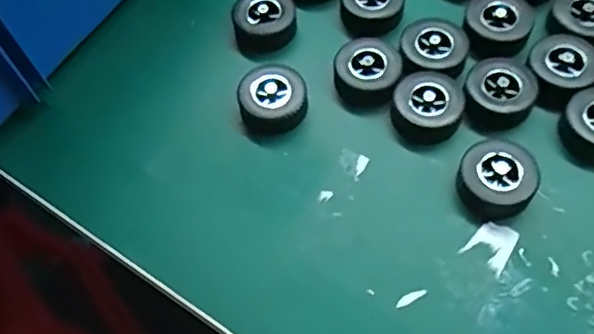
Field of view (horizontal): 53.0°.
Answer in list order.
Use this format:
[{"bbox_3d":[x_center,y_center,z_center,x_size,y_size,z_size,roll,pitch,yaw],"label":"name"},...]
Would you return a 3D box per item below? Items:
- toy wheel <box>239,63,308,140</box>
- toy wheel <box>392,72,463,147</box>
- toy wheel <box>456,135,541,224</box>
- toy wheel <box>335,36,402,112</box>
[{"bbox_3d":[-0.013,-0.038,0.335,0.036,0.020,0.038,-2,59,3],"label":"toy wheel"},{"bbox_3d":[0.072,-0.034,0.327,0.037,0.019,0.034,-2,59,3],"label":"toy wheel"},{"bbox_3d":[0.101,0.007,0.301,0.037,0.018,0.037,-2,59,3],"label":"toy wheel"},{"bbox_3d":[0.041,-0.054,0.342,0.036,0.018,0.039,-2,59,3],"label":"toy wheel"}]

